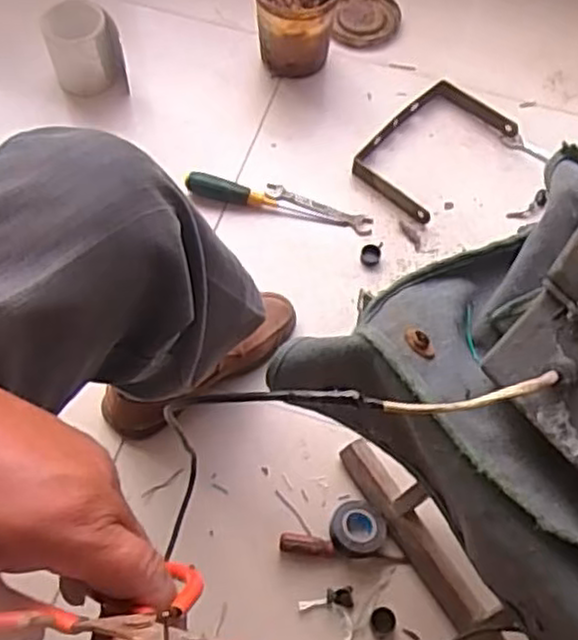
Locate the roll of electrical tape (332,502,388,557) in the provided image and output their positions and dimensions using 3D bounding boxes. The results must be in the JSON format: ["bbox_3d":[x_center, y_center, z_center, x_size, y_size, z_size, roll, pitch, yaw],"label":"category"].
[{"bbox_3d":[0.077,0.232,0.797,0.062,0.026,0.057,0,66,1],"label":"roll of electrical tape"}]

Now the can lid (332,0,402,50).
[{"bbox_3d":[0.133,-0.507,1.197,0.109,0.027,0.126,15,67,7],"label":"can lid"}]

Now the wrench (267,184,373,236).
[{"bbox_3d":[0.042,-0.158,1.021,0.159,0.011,0.032,20,68,9],"label":"wrench"}]

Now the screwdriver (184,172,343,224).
[{"bbox_3d":[-0.042,-0.164,1.000,0.221,0.026,0.037,16,67,8],"label":"screwdriver"}]

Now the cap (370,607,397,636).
[{"bbox_3d":[0.100,0.320,0.762,0.026,0.008,0.026,0,66,1],"label":"cap"}]

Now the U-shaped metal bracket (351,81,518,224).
[{"bbox_3d":[0.216,-0.259,1.060,0.148,0.028,0.232,41,73,17],"label":"U-shaped metal bracket"}]

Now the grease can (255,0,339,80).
[{"bbox_3d":[0.010,-0.460,1.105,0.116,0.152,0.115,1,64,-2],"label":"grease can"}]

